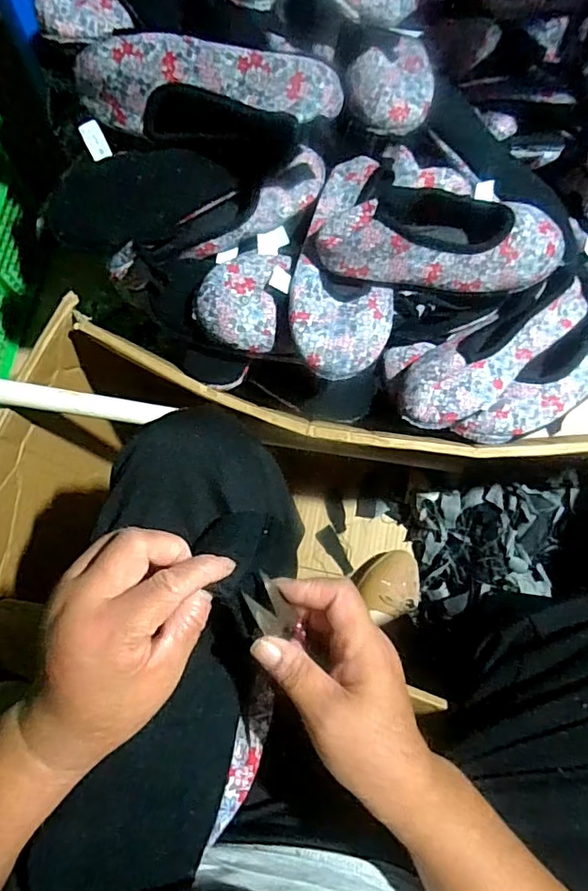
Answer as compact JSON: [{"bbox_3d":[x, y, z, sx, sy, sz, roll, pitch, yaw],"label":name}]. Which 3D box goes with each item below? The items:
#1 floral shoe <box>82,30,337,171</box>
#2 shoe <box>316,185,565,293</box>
[{"bbox_3d":[-0.084,-0.335,0.540,0.252,0.091,0.063,14,75,3],"label":"floral shoe"},{"bbox_3d":[0.149,-0.221,0.547,0.251,0.081,0.103,-1,74,-1],"label":"shoe"}]

